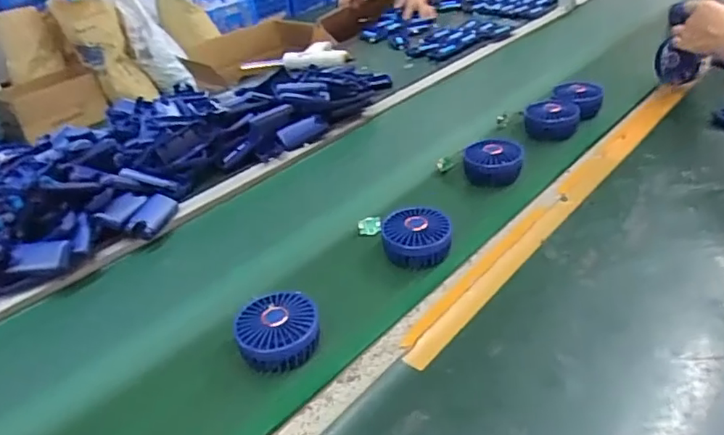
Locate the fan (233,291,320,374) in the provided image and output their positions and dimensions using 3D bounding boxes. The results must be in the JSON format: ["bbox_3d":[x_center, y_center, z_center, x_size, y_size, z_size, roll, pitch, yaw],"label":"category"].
[{"bbox_3d":[-0.088,0.122,0.588,0.087,0.042,0.082,-5,37,-1],"label":"fan"}]

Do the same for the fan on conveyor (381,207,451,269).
[{"bbox_3d":[0.068,0.029,0.711,0.085,0.056,0.075,-2,38,3],"label":"fan on conveyor"}]

